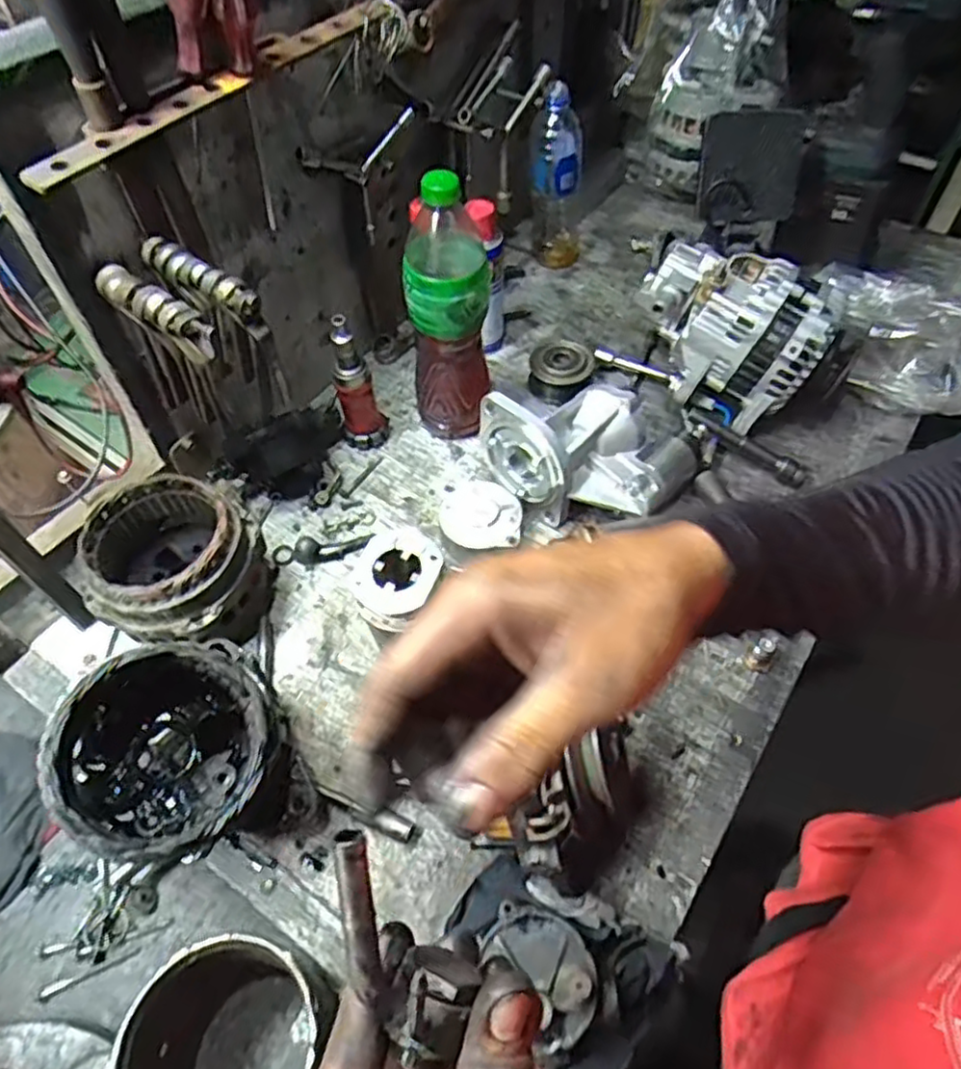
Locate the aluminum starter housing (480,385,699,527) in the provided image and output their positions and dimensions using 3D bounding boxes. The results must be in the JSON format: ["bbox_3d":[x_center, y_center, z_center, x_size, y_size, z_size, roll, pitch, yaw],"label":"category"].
[{"bbox_3d":[0.103,-0.077,0.670,0.213,0.105,0.101,8,54,7],"label":"aluminum starter housing"}]

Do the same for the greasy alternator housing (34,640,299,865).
[{"bbox_3d":[-0.205,0.148,0.469,0.138,0.110,0.138,8,67,-20],"label":"greasy alternator housing"}]

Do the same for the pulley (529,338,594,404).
[{"bbox_3d":[0.091,-0.185,0.787,0.071,0.041,0.063,7,54,6],"label":"pulley"}]

